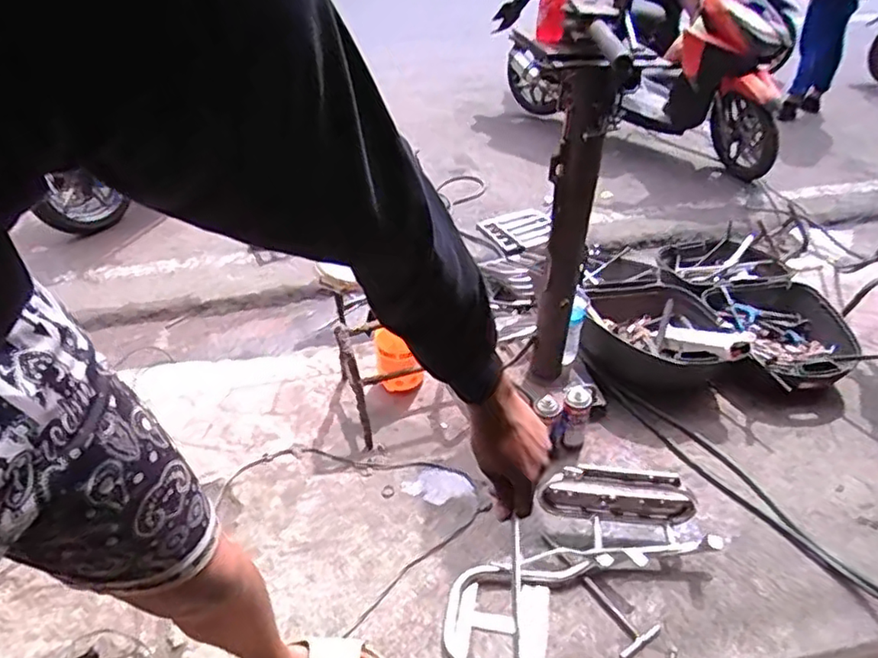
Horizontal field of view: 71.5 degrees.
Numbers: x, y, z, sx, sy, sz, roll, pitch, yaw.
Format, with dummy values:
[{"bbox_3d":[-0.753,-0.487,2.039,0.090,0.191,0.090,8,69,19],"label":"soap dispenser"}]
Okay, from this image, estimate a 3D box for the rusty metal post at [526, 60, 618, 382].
[{"bbox_3d":[0.311,-0.195,1.485,0.121,0.802,0.108,10,38,13],"label":"rusty metal post"}]

